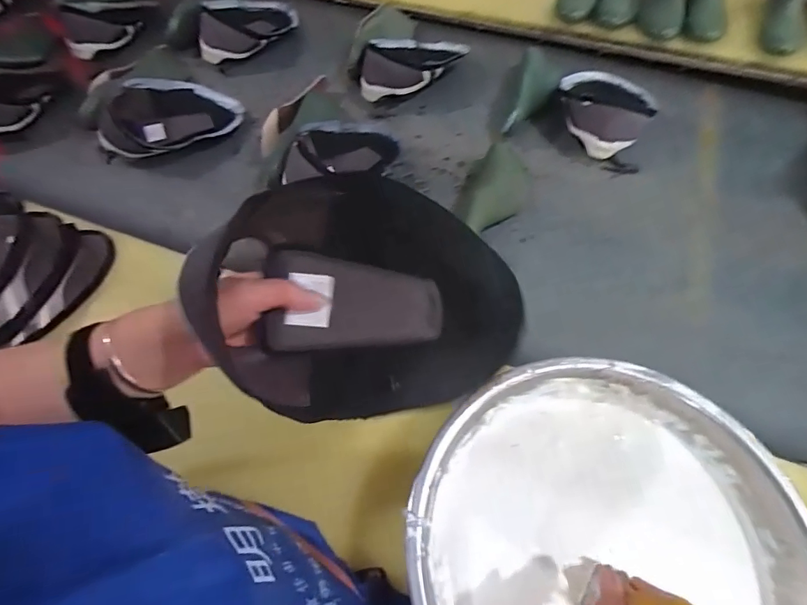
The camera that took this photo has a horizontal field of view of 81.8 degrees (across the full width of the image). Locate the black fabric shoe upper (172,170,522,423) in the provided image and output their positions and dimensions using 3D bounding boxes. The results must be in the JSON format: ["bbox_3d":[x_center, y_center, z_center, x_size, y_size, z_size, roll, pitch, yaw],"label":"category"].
[{"bbox_3d":[-0.024,-0.006,0.323,0.229,0.089,0.154,-10,60,-4],"label":"black fabric shoe upper"}]

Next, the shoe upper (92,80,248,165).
[{"bbox_3d":[-0.438,-0.342,0.860,0.260,0.075,0.163,-12,60,-6],"label":"shoe upper"}]

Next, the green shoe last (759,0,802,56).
[{"bbox_3d":[0.722,-0.553,0.869,0.069,0.082,0.178,17,62,11],"label":"green shoe last"}]

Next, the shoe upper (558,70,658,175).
[{"bbox_3d":[0.358,-0.356,0.824,0.158,0.094,0.229,19,62,12],"label":"shoe upper"}]

